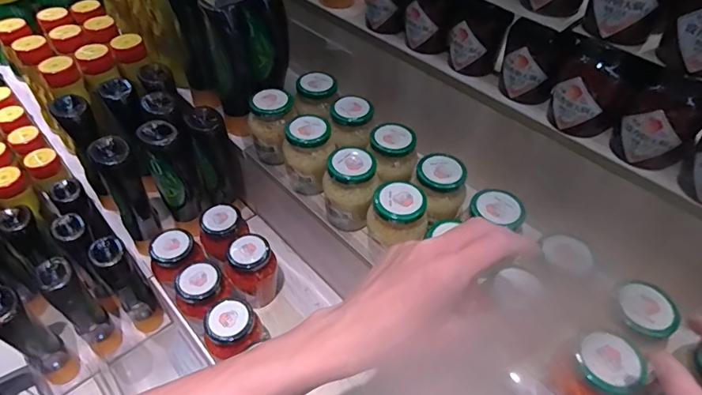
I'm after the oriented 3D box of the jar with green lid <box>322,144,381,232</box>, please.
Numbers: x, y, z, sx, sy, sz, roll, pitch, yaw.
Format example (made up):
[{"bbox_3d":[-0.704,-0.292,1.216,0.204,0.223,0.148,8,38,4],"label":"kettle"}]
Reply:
[{"bbox_3d":[0.000,-0.011,0.572,0.064,0.099,0.059,1,47,0],"label":"jar with green lid"}]

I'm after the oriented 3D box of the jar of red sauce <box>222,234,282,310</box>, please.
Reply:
[{"bbox_3d":[-0.140,0.107,0.656,0.075,0.102,0.065,-14,49,-14],"label":"jar of red sauce"}]

